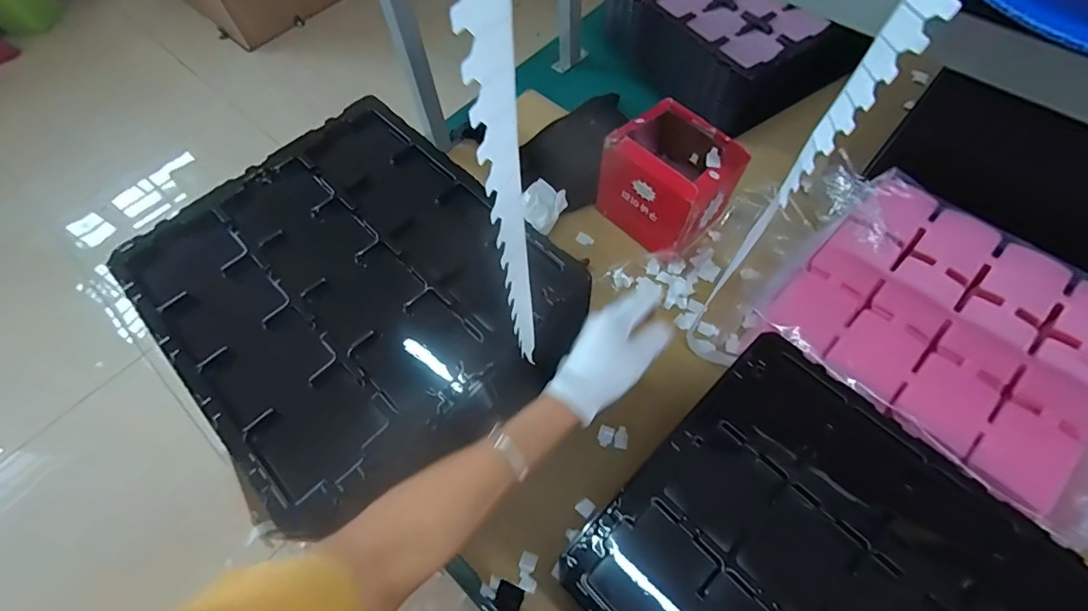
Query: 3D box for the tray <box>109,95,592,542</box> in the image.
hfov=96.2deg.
[{"bbox_3d":[-0.186,-0.023,0.481,0.327,0.025,0.399,-39,66,-18],"label":"tray"}]

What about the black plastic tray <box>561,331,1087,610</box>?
[{"bbox_3d":[0.247,0.240,0.414,0.322,0.040,0.354,-42,67,-19],"label":"black plastic tray"}]

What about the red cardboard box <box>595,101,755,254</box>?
[{"bbox_3d":[0.177,-0.178,0.692,0.140,0.137,0.144,-38,66,-16],"label":"red cardboard box"}]

